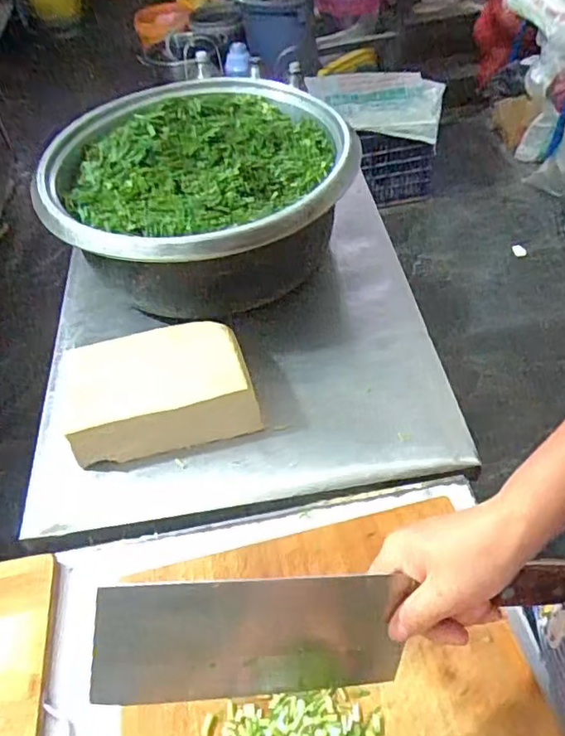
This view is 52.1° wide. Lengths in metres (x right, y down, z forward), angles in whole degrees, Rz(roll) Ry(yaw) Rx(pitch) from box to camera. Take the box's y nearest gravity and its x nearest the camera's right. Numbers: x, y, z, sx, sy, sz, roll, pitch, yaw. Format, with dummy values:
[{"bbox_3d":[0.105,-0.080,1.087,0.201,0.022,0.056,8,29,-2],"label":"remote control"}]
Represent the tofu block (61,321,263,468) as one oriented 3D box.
[{"bbox_3d":[-0.144,0.025,0.680,0.210,0.075,0.142,-14,49,-5],"label":"tofu block"}]

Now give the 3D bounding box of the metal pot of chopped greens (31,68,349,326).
[{"bbox_3d":[-0.113,-0.247,0.816,0.398,0.172,0.383,-4,49,4],"label":"metal pot of chopped greens"}]

